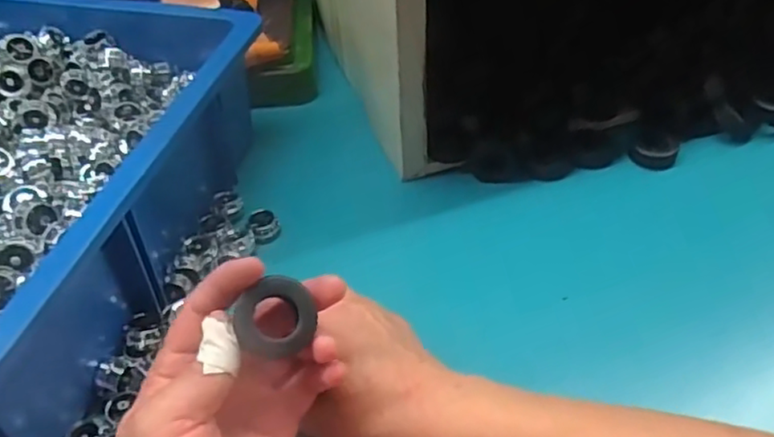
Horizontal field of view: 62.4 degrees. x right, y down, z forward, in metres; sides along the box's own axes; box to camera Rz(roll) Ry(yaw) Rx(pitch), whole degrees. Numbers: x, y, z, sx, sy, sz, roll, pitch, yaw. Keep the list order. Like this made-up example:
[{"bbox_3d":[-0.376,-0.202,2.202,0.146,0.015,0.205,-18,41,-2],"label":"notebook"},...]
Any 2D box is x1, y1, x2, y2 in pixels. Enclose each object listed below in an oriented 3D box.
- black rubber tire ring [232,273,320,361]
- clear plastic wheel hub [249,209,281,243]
[{"bbox_3d":[-0.051,0.044,0.293,0.034,0.007,0.034,1,82,-8],"label":"black rubber tire ring"},{"bbox_3d":[-0.090,0.006,0.471,0.020,0.014,0.022,0,47,0],"label":"clear plastic wheel hub"}]

